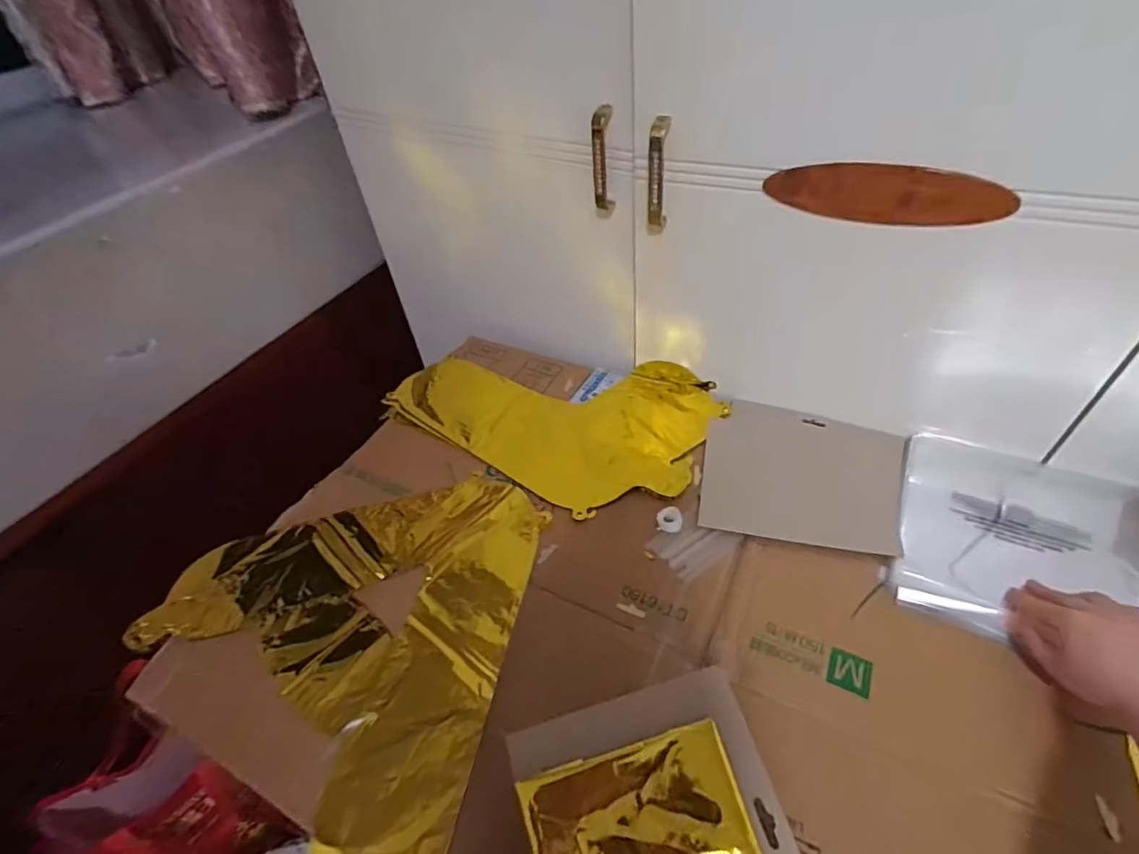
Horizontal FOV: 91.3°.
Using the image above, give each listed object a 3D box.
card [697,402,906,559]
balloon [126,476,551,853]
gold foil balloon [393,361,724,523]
[{"bbox_3d":[0.251,0.050,0.608,0.199,0.008,0.186,11,48,17],"label":"card"},{"bbox_3d":[-0.238,0.187,0.535,0.366,0.008,0.356,7,48,13],"label":"balloon"},{"bbox_3d":[-0.025,-0.029,0.729,0.407,0.025,0.251,25,55,27],"label":"gold foil balloon"}]

